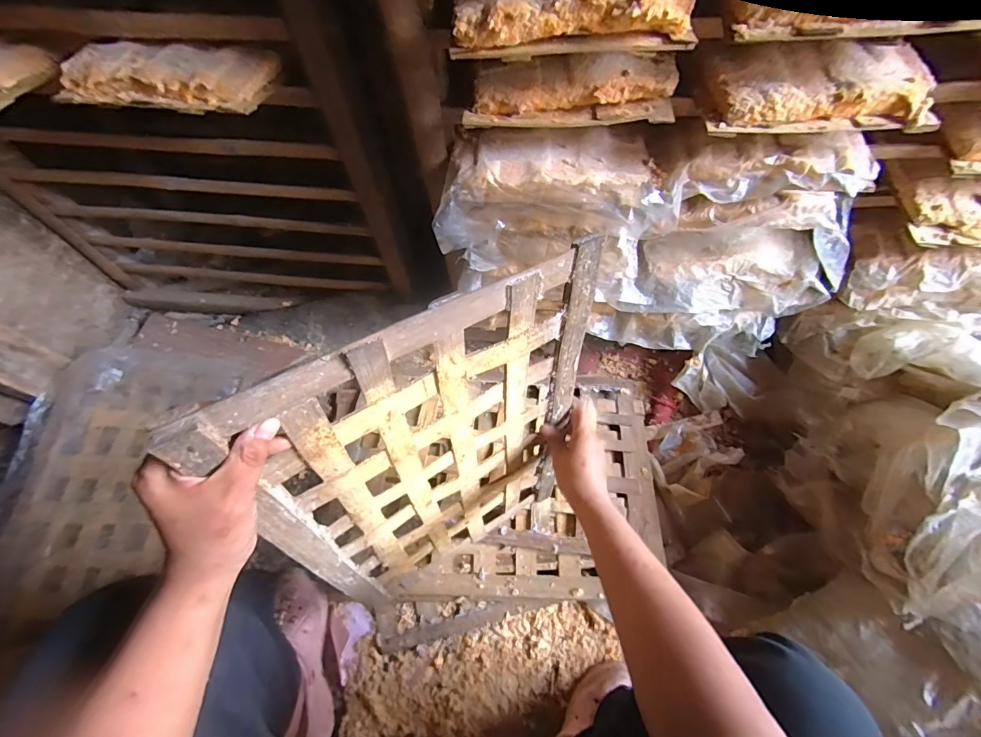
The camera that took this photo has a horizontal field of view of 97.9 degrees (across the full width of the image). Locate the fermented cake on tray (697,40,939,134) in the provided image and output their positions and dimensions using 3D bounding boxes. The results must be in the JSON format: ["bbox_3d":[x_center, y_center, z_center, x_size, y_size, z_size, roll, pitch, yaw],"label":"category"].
[{"bbox_3d":[0.338,-0.293,0.444,0.227,0.035,0.112,2,64,3],"label":"fermented cake on tray"}]

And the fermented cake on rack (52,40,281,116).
[{"bbox_3d":[-0.380,-0.347,0.506,0.224,0.039,0.108,0,64,1],"label":"fermented cake on rack"}]

